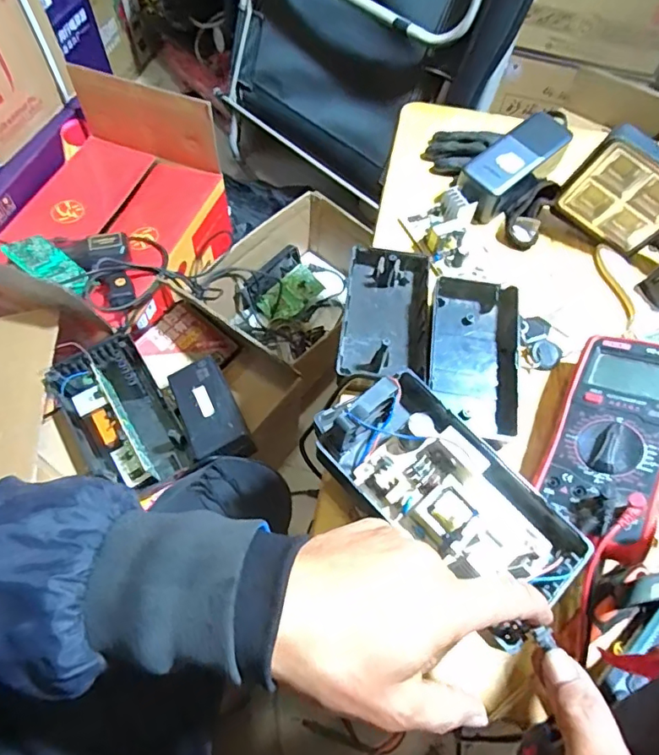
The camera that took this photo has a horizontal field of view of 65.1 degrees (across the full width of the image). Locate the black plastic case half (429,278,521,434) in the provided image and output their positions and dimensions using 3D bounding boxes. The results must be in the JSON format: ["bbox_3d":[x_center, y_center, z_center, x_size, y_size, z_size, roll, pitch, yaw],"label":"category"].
[{"bbox_3d":[0.134,-0.024,0.473,0.074,0.034,0.157,6,62,0],"label":"black plastic case half"}]

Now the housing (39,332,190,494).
[{"bbox_3d":[-0.286,0.047,0.697,0.118,0.081,0.207,-29,67,-17],"label":"housing"}]

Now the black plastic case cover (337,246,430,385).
[{"bbox_3d":[0.054,-0.060,0.496,0.079,0.032,0.145,8,62,1],"label":"black plastic case cover"}]

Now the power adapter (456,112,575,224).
[{"bbox_3d":[0.205,-0.234,0.571,0.135,0.050,0.054,-39,70,-7],"label":"power adapter"}]

